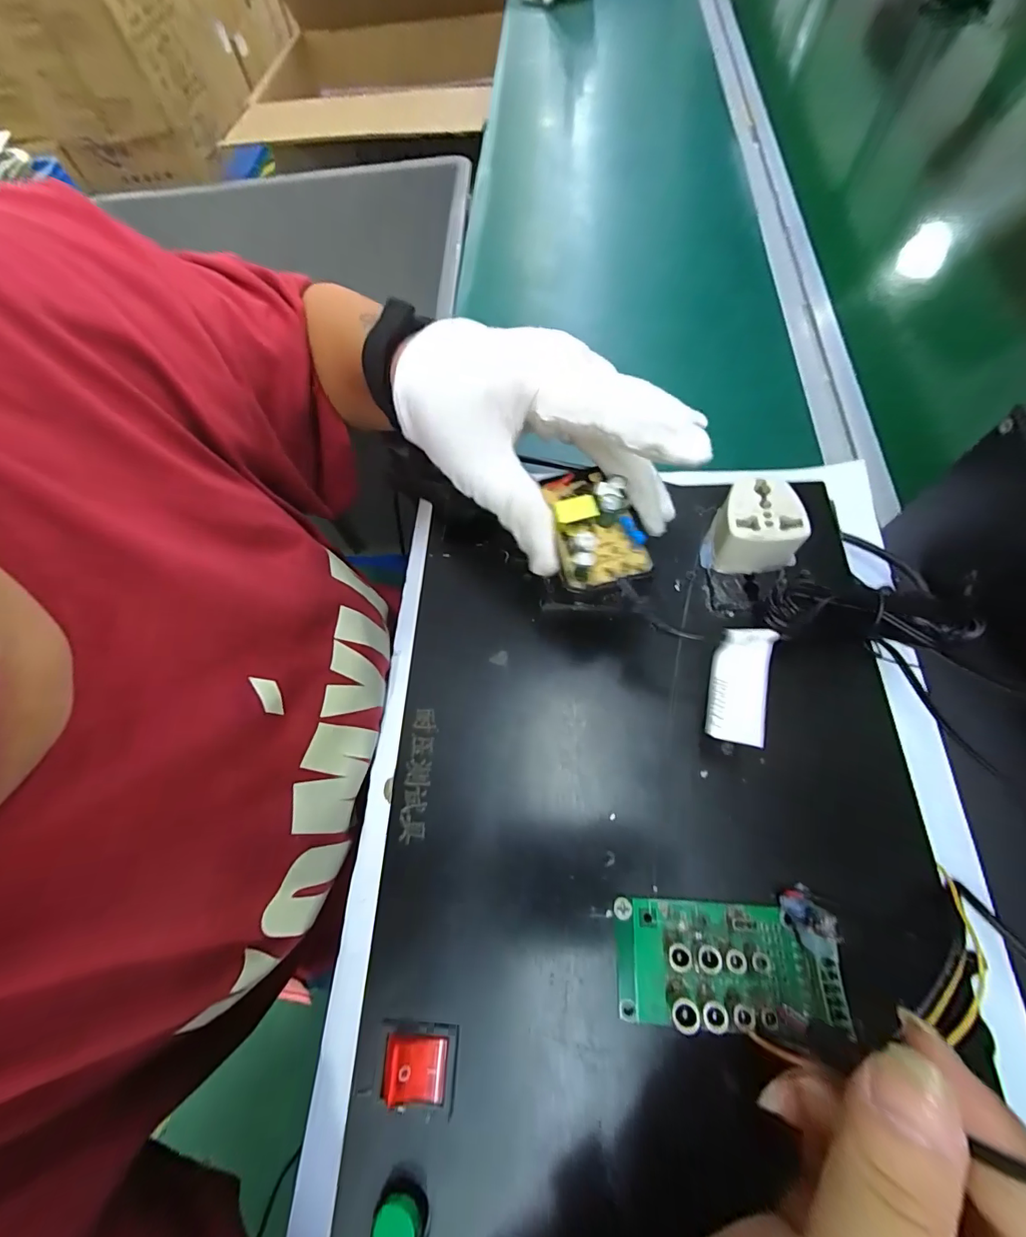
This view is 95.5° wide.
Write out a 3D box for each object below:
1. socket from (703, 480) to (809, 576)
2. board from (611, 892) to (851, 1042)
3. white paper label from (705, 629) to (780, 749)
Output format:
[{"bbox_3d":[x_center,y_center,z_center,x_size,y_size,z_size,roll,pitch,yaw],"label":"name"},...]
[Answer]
[{"bbox_3d":[0.120,-0.045,0.236,0.038,0.034,0.035,3,66,5],"label":"socket"},{"bbox_3d":[0.078,0.128,0.172,0.074,0.021,0.039,-5,65,1],"label":"board"},{"bbox_3d":[0.091,0.027,0.187,0.020,0.010,0.045,11,85,8],"label":"white paper label"}]

